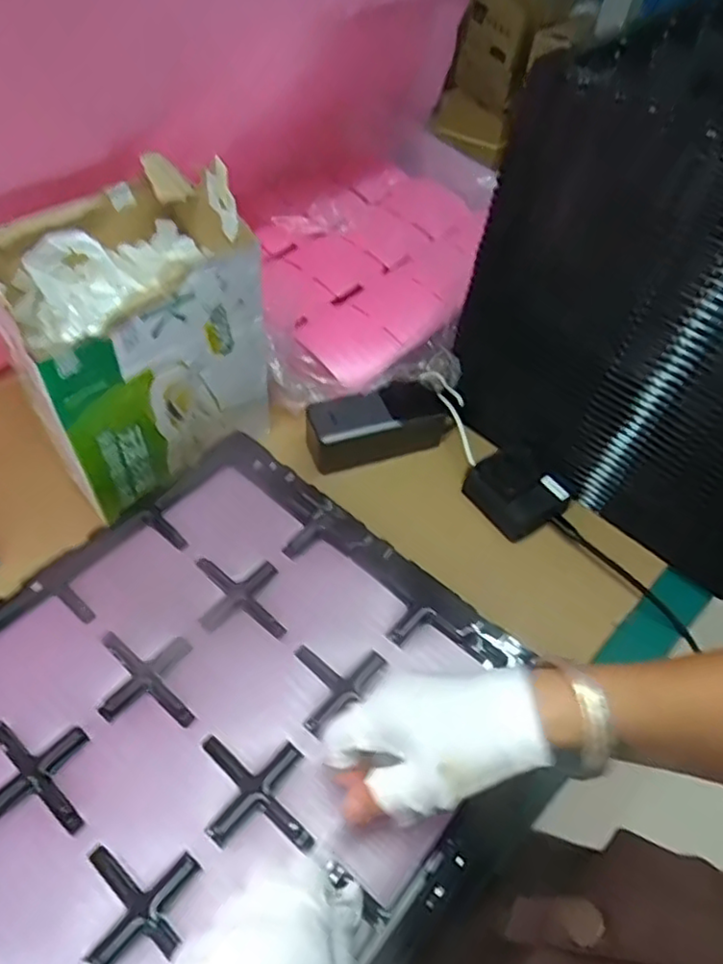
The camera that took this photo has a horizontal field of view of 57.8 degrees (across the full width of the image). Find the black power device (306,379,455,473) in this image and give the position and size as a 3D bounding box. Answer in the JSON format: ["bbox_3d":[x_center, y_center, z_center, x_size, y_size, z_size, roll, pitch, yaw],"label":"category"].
[{"bbox_3d":[0.018,-0.054,0.642,0.142,0.050,0.057,-10,55,-13],"label":"black power device"}]

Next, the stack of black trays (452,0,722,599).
[{"bbox_3d":[0.356,-0.189,0.598,0.442,0.330,0.337,-37,64,-28],"label":"stack of black trays"}]

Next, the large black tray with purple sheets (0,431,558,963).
[{"bbox_3d":[-0.101,0.158,0.412,0.340,0.020,0.369,37,58,21],"label":"large black tray with purple sheets"}]

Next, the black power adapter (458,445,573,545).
[{"bbox_3d":[0.144,0.010,0.609,0.068,0.042,0.080,-28,60,-24],"label":"black power adapter"}]

